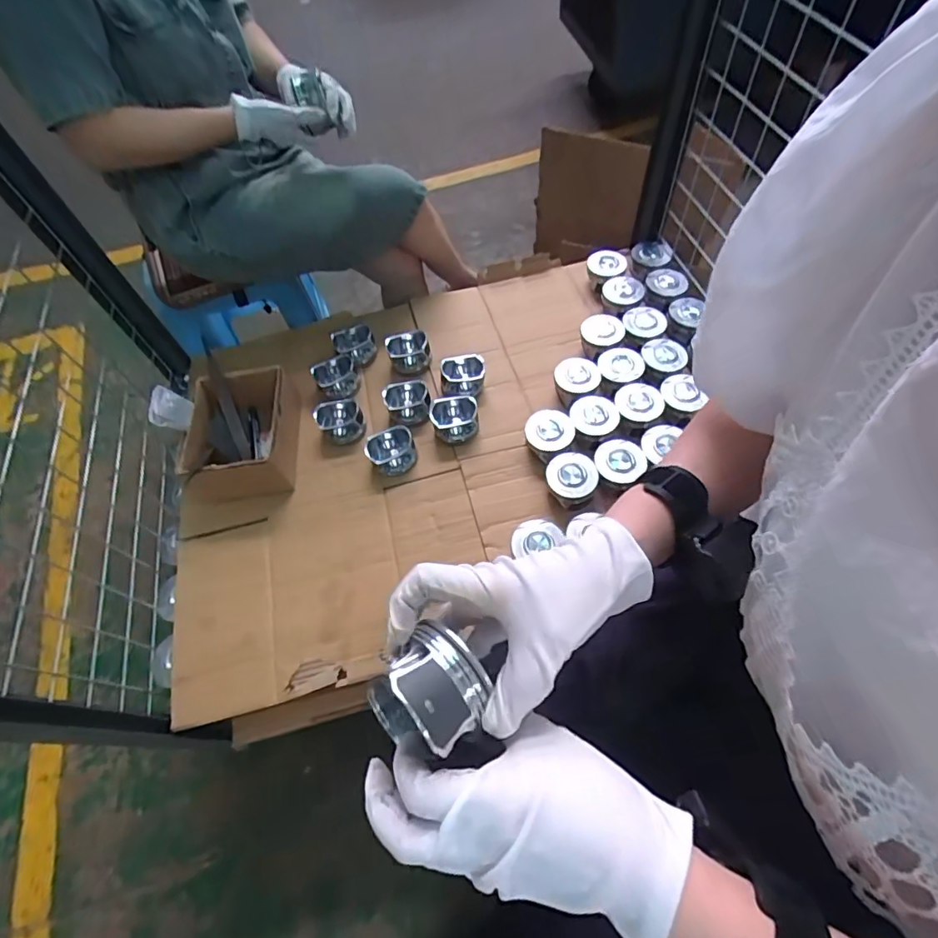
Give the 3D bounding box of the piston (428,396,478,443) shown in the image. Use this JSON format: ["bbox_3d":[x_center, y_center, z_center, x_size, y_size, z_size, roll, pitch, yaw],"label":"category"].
[{"bbox_3d":[-0.023,-0.084,0.848,0.077,0.051,0.070,-3,59,5],"label":"piston"}]

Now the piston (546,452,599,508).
[{"bbox_3d":[0.158,0.019,0.800,0.077,0.051,0.078,3,59,8],"label":"piston"}]

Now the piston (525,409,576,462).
[{"bbox_3d":[0.132,-0.052,0.841,0.071,0.060,0.078,-3,59,5],"label":"piston"}]

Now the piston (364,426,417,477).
[{"bbox_3d":[-0.128,-0.027,0.860,0.078,0.050,0.065,-11,58,0],"label":"piston"}]

